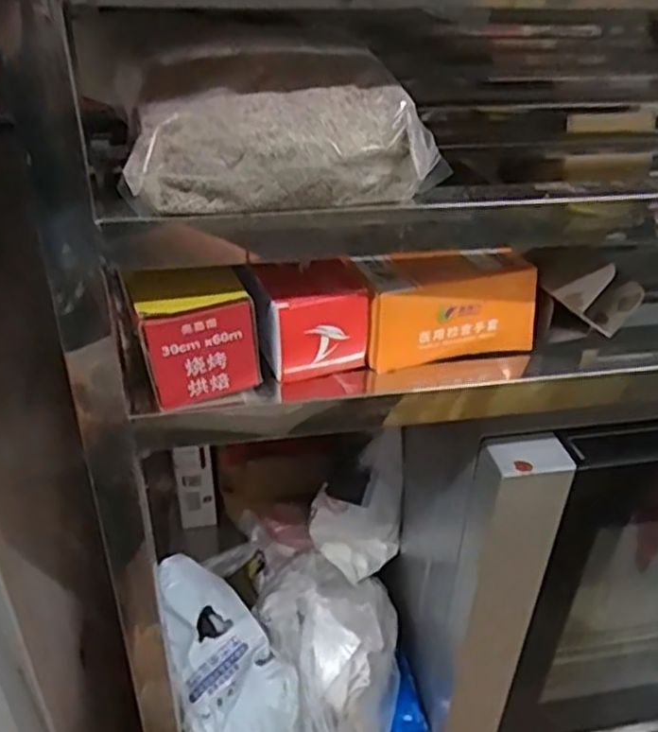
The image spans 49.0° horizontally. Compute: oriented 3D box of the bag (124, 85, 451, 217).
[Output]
[{"bbox_3d":[-0.025,-0.122,0.397,0.162,0.055,0.066,-2,35,-6],"label":"bag"}]

